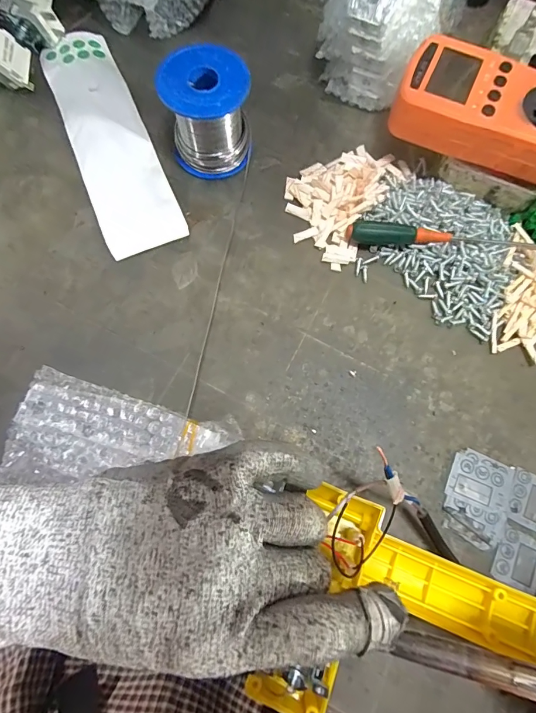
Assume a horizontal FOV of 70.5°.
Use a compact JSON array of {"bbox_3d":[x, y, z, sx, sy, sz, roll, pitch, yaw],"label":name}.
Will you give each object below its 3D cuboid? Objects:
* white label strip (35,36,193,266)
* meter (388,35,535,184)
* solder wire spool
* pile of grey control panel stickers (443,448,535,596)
[{"bbox_3d":[-0.130,-0.180,0.311,0.060,0.006,0.211,-21,78,-10],"label":"white label strip"},{"bbox_3d":[0.155,-0.173,0.266,0.124,0.037,0.065,24,77,5],"label":"meter"},{"bbox_3d":[-0.045,-0.183,0.288,0.060,0.058,0.060,-16,77,-5],"label":"solder wire spool"},{"bbox_3d":[0.150,0.105,0.249,0.068,0.006,0.070,22,77,4],"label":"pile of grey control panel stickers"}]

